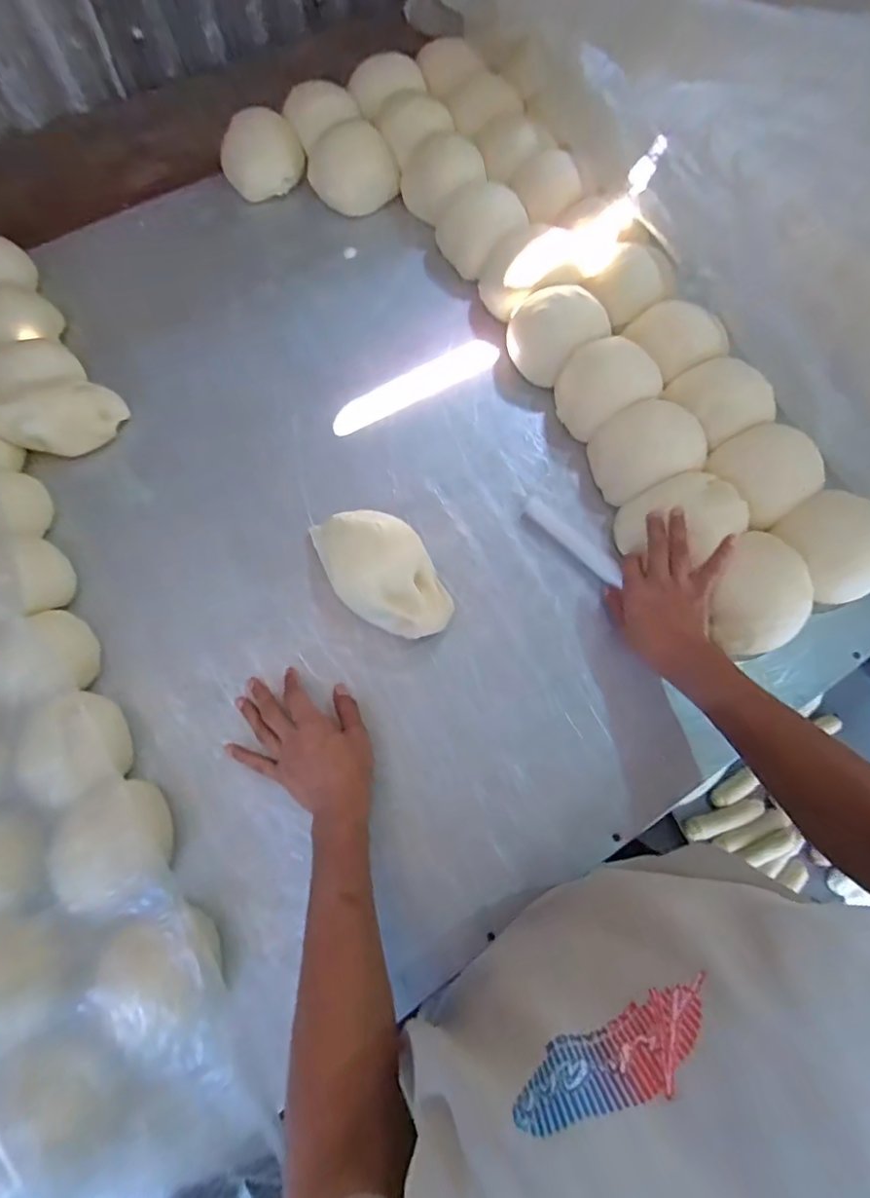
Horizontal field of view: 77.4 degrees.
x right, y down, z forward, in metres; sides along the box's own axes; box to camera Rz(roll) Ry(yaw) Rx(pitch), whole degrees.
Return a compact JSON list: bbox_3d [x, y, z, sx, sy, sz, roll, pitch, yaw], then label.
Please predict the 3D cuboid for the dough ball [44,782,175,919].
[{"bbox_3d":[-0.273,0.210,0.455,0.087,0.055,0.103,-21,73,-9],"label":"dough ball"}]

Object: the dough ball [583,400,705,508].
[{"bbox_3d":[0.237,-0.167,0.605,0.109,0.066,0.098,-13,72,-6],"label":"dough ball"}]

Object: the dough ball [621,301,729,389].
[{"bbox_3d":[0.287,-0.309,0.632,0.088,0.040,0.085,-24,73,-10],"label":"dough ball"}]

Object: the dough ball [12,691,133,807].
[{"bbox_3d":[-0.326,0.136,0.495,0.078,0.053,0.093,-23,73,-9],"label":"dough ball"}]

